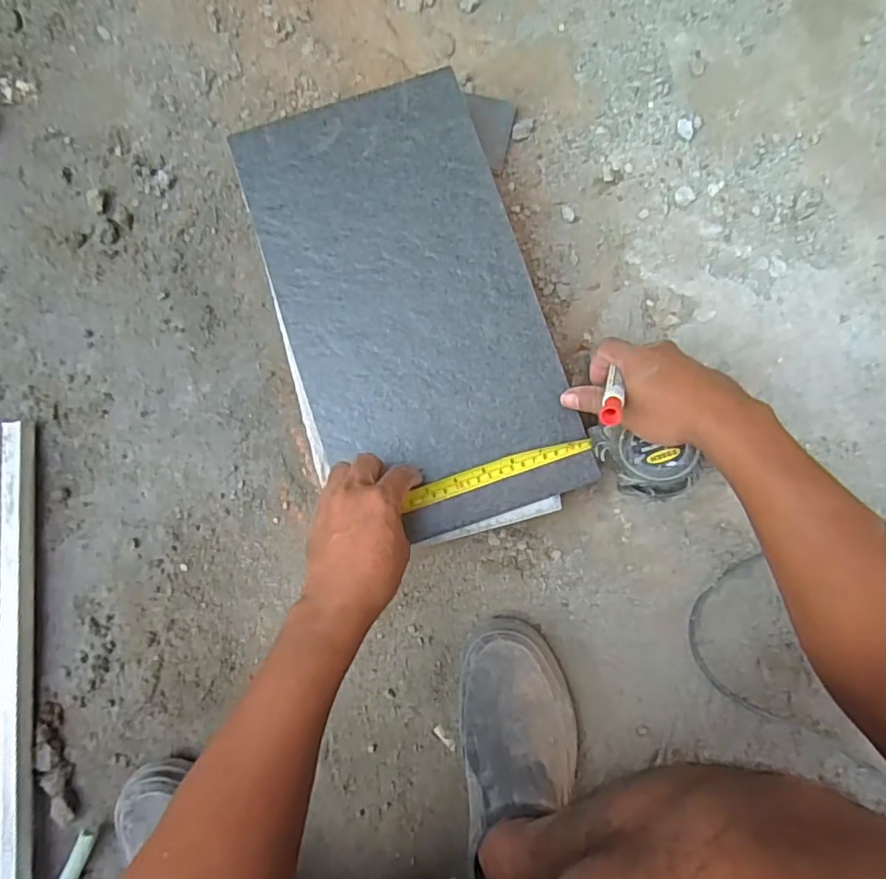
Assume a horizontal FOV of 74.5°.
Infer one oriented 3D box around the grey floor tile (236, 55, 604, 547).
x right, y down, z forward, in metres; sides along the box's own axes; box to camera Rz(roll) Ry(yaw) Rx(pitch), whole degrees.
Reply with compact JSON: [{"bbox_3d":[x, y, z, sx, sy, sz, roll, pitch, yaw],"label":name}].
[{"bbox_3d":[-0.031,-0.120,0.516,0.215,0.005,0.395,-18,84,-2],"label":"grey floor tile"}]

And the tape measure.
[{"bbox_3d":[0.088,0.025,0.488,0.230,0.038,0.056,-6,88,12],"label":"tape measure"}]

